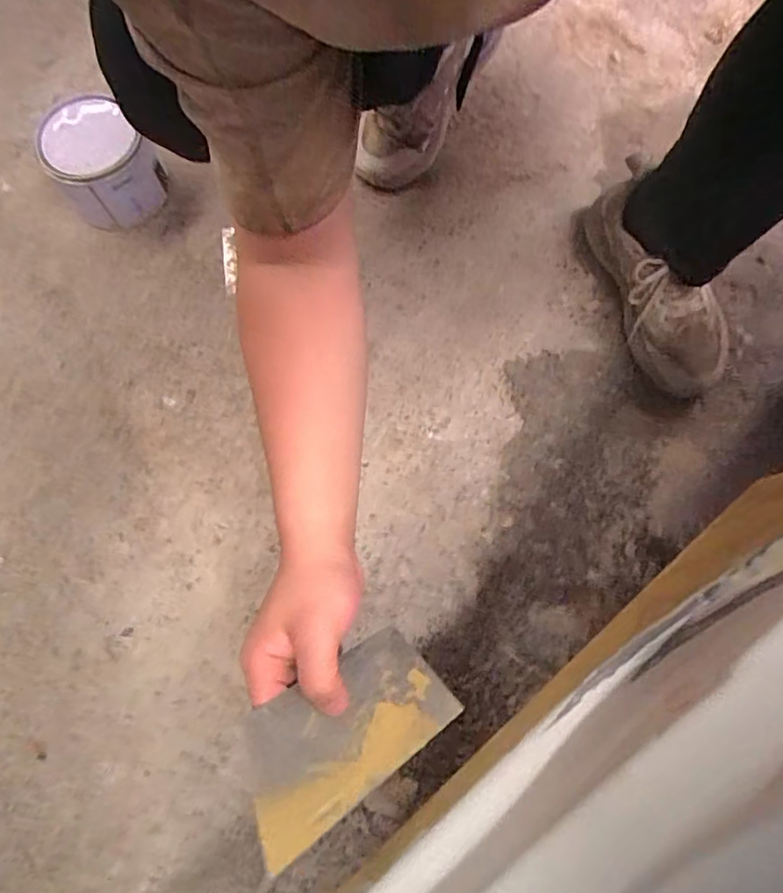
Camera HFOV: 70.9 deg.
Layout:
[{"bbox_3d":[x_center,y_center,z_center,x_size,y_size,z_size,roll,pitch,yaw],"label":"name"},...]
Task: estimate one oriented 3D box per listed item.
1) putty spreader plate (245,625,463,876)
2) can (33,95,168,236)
[{"bbox_3d":[-0.027,0.169,0.334,0.142,0.005,0.072,-19,53,-41],"label":"putty spreader plate"},{"bbox_3d":[-0.374,-0.361,0.713,0.119,0.091,0.129,0,75,0],"label":"can"}]

